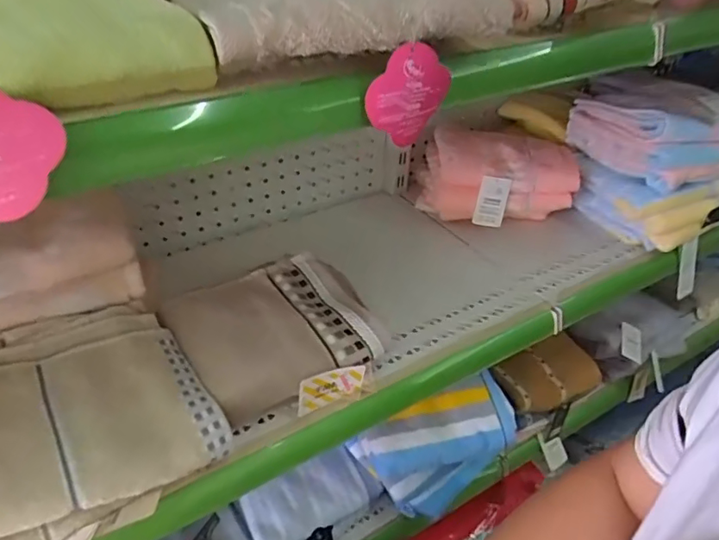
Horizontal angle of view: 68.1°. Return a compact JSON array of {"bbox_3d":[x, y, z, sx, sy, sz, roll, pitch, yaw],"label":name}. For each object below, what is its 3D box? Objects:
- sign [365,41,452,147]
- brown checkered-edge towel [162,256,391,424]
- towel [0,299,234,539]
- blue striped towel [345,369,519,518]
[{"bbox_3d":[0.032,-0.107,0.326,0.058,0.057,0.009,-16,42,-22],"label":"sign"},{"bbox_3d":[-0.091,0.057,0.535,0.170,0.040,0.157,-19,43,-25],"label":"brown checkered-edge towel"},{"bbox_3d":[-0.229,0.103,0.440,0.180,0.050,0.187,-21,45,-27],"label":"towel"},{"bbox_3d":[0.103,0.250,0.730,0.207,0.182,0.073,-13,41,-19],"label":"blue striped towel"}]

